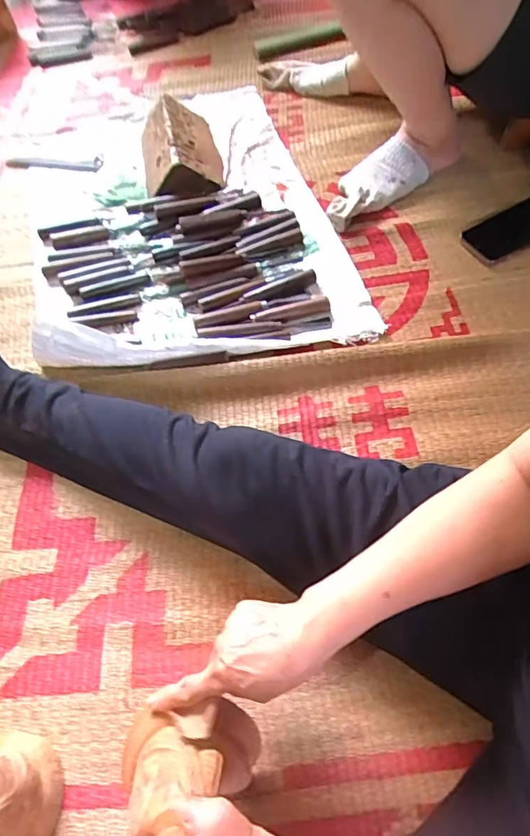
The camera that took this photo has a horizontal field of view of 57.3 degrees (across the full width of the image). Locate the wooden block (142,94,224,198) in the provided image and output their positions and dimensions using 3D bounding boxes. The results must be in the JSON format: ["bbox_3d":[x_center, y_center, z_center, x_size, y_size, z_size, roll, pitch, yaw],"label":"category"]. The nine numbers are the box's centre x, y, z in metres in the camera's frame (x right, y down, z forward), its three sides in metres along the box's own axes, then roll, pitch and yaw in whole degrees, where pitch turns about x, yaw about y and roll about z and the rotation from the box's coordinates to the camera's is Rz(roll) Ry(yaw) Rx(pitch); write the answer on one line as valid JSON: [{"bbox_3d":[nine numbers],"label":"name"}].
[{"bbox_3d":[-0.147,-0.467,0.832,0.134,0.071,0.208,-9,62,-3],"label":"wooden block"}]

